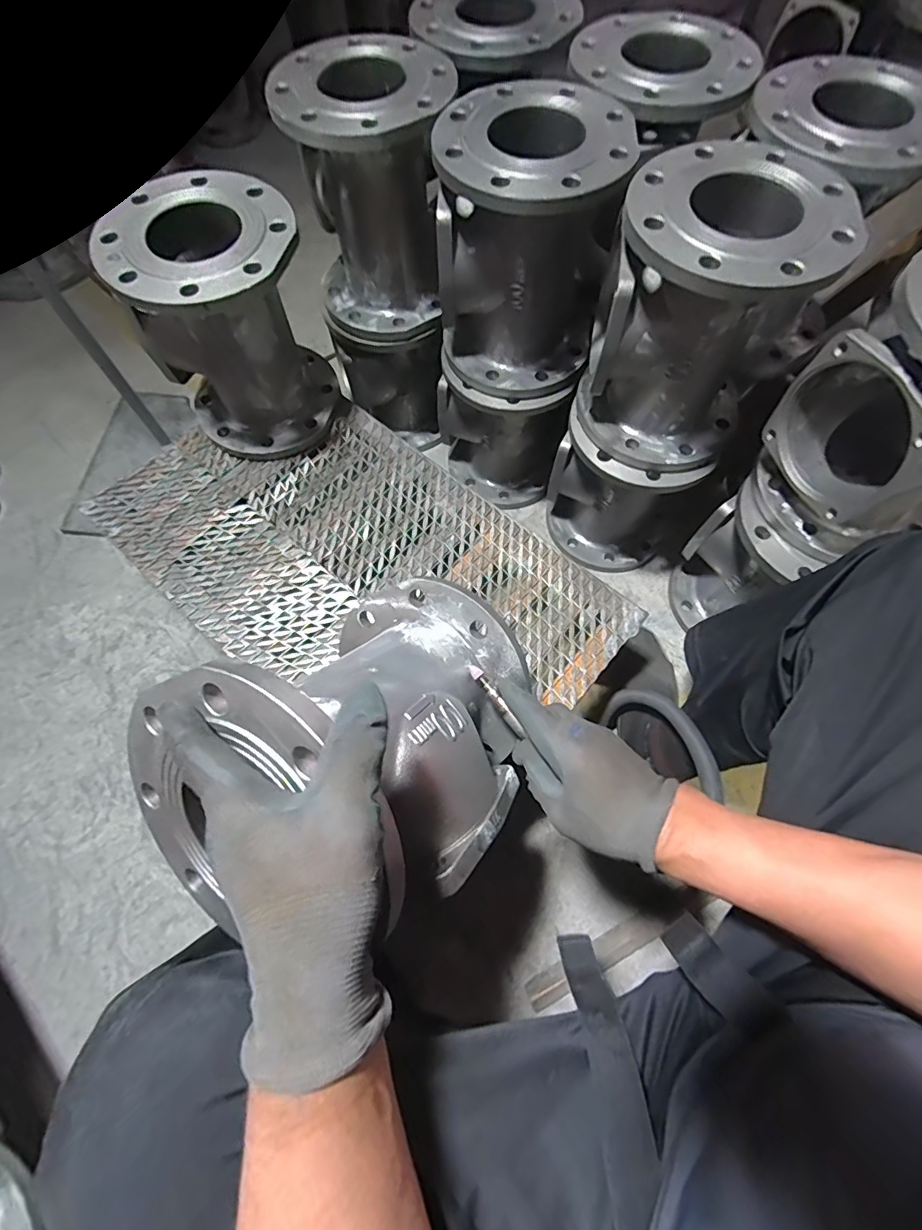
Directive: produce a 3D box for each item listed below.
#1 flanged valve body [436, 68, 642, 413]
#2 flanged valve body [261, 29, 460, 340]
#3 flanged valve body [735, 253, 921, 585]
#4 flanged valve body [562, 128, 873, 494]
[{"bbox_3d":[0.084,-0.460,0.632,0.214,0.256,0.231,6,69,2],"label":"flanged valve body"},{"bbox_3d":[-0.113,-0.565,0.672,0.204,0.247,0.199,-2,68,-1],"label":"flanged valve body"},{"bbox_3d":[0.463,-0.193,0.518,0.241,0.263,0.205,-31,72,-12],"label":"flanged valve body"},{"bbox_3d":[0.265,-0.332,0.577,0.210,0.260,0.231,26,71,10],"label":"flanged valve body"}]

